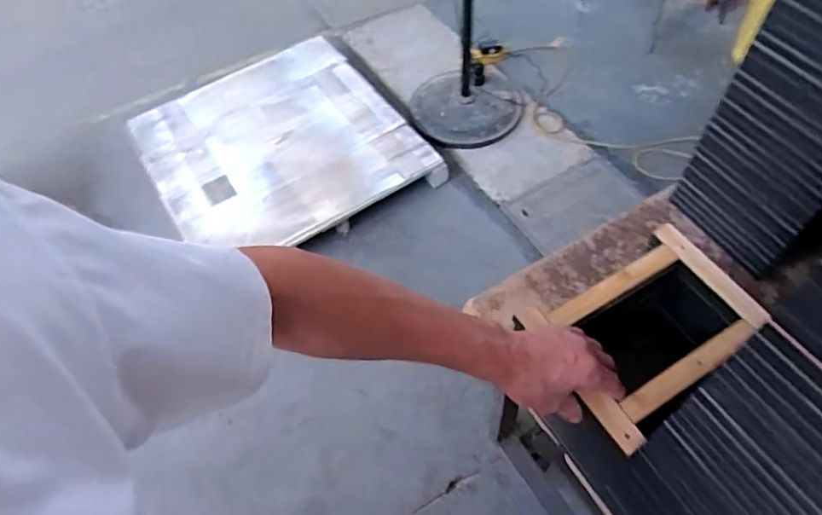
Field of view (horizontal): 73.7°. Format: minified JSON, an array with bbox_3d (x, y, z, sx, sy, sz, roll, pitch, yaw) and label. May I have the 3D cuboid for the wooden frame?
[{"bbox_3d":[0.259,0.075,0.601,0.229,0.030,0.177,-27,58,-15],"label":"wooden frame"}]

